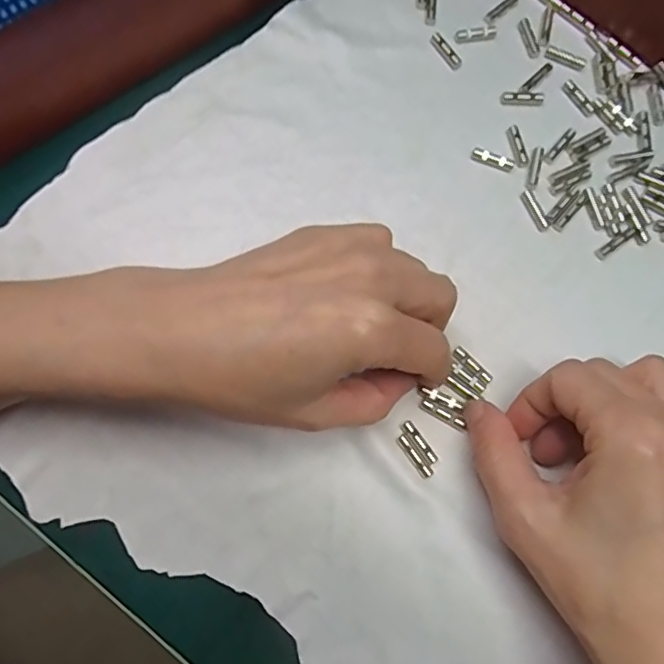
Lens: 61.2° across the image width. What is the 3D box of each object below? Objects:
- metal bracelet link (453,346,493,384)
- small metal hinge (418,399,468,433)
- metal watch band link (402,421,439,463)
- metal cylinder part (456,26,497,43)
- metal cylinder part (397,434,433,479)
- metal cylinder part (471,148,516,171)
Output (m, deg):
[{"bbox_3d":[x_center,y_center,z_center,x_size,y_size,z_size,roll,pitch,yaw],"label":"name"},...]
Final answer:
[{"bbox_3d":[0.061,0.015,0.243,0.005,0.004,0.020,-44,82,-8],"label":"metal bracelet link"},{"bbox_3d":[0.047,0.035,0.240,0.021,0.004,0.005,30,81,3],"label":"small metal hinge"},{"bbox_3d":[0.037,0.046,0.235,0.005,0.004,0.020,-35,81,-6],"label":"metal watch band link"},{"bbox_3d":[0.072,-0.149,0.280,0.020,0.004,0.006,-9,79,-2],"label":"metal cylinder part"},{"bbox_3d":[0.035,0.052,0.234,0.004,0.004,0.021,-35,81,-6],"label":"metal cylinder part"},{"bbox_3d":[0.076,-0.082,0.266,0.020,0.004,0.005,23,80,4],"label":"metal cylinder part"}]

